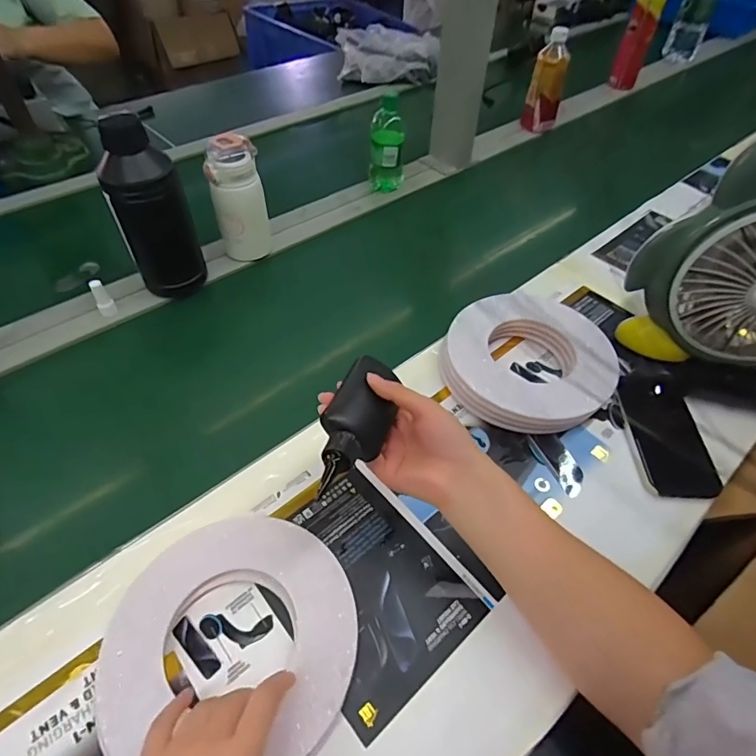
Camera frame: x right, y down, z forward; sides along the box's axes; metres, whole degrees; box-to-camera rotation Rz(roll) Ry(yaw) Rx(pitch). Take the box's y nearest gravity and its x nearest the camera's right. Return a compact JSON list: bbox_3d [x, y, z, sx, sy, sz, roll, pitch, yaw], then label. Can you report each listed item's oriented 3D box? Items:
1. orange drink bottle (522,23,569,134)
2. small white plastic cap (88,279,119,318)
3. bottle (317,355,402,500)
[{"bbox_3d":[0.358,-0.608,0.995,0.075,0.198,0.071,13,52,8],"label":"orange drink bottle"},{"bbox_3d":[-0.366,-0.105,0.625,0.021,0.055,0.015,-23,56,-20],"label":"small white plastic cap"},{"bbox_3d":[-0.016,0.038,0.377,0.044,0.047,0.135,17,48,9],"label":"bottle"}]

